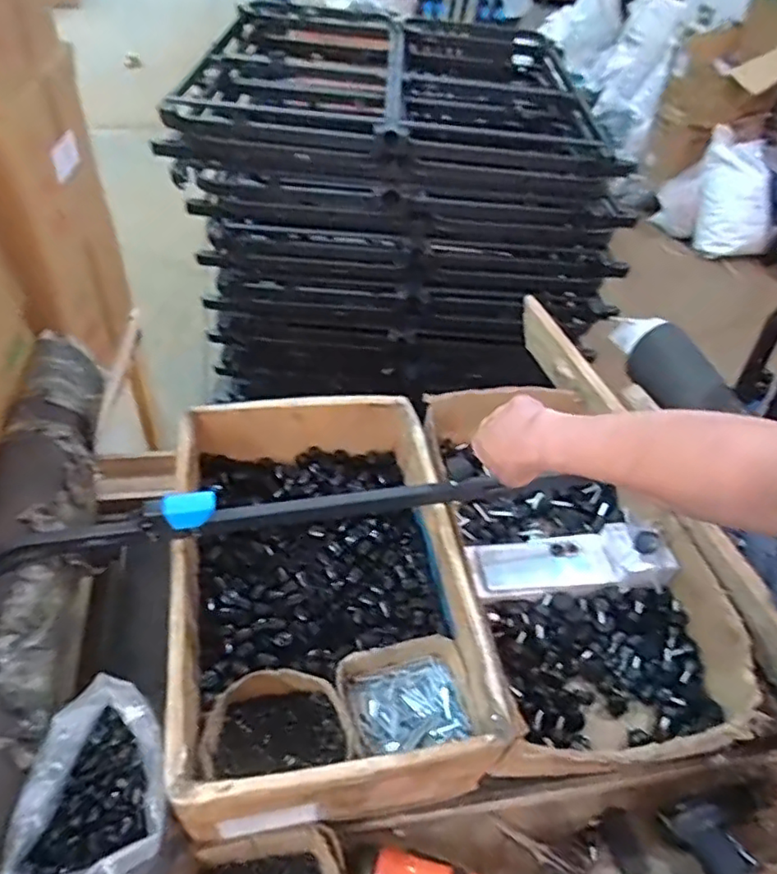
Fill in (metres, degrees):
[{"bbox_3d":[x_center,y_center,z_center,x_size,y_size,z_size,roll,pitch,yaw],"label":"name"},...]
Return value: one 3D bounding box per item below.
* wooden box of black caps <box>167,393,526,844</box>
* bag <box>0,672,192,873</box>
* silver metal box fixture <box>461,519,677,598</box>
[{"bbox_3d":[-0.088,0.183,0.810,0.353,0.150,0.531,-5,48,-12],"label":"wooden box of black caps"},{"bbox_3d":[-0.288,0.378,0.636,0.136,0.158,0.192,-5,48,-11],"label":"bag"},{"bbox_3d":[0.261,0.178,0.890,0.289,0.060,0.092,-1,47,-8],"label":"silver metal box fixture"}]

